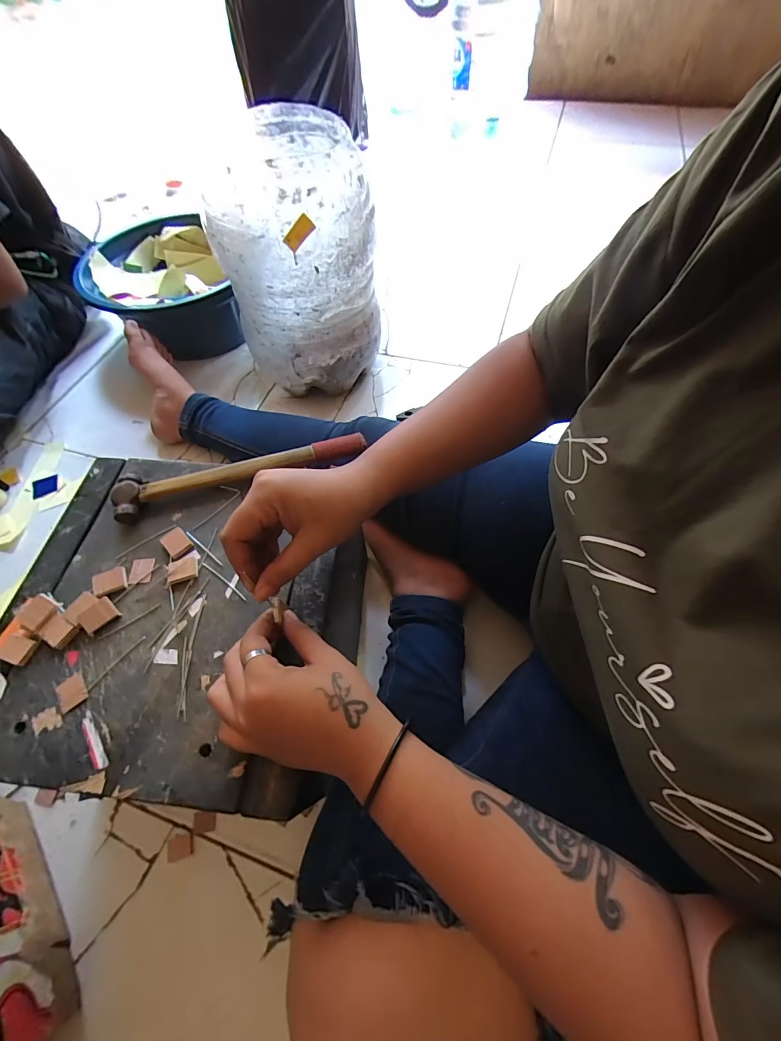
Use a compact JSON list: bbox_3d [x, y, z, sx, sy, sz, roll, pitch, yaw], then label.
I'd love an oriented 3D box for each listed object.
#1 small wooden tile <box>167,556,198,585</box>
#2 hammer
[{"bbox_3d":[-0.179,0.043,0.329,0.024,0.007,0.020,-17,61,-8],"label":"small wooden tile"},{"bbox_3d":[-0.144,-0.053,0.376,0.237,0.019,0.044,-18,61,-8],"label":"hammer"}]

